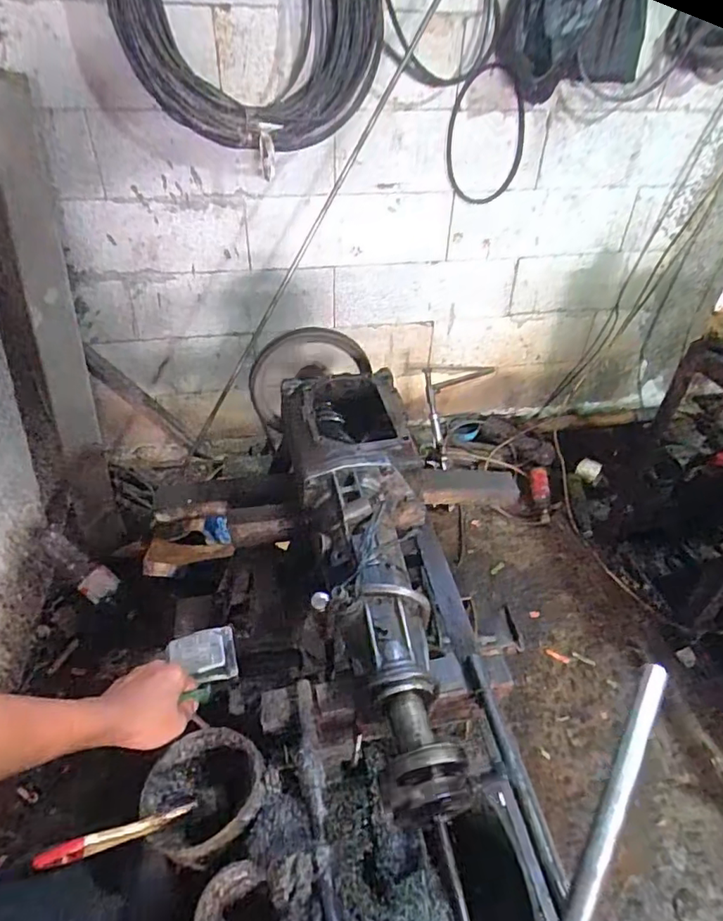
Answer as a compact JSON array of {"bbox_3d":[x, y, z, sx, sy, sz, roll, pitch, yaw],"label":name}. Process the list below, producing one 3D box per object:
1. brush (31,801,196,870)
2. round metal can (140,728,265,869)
[{"bbox_3d":[-0.234,0.362,0.534,0.143,0.015,0.016,3,38,-38],"label":"brush"},{"bbox_3d":[-0.162,0.358,0.595,0.129,0.066,0.129,-15,41,13],"label":"round metal can"}]

